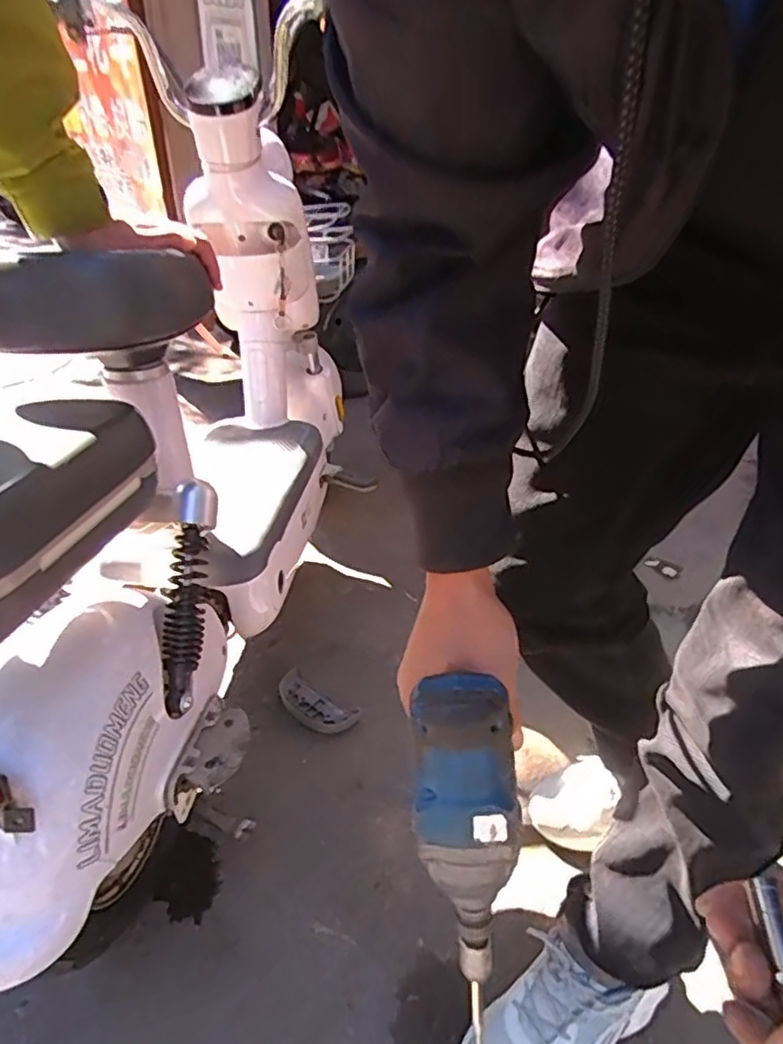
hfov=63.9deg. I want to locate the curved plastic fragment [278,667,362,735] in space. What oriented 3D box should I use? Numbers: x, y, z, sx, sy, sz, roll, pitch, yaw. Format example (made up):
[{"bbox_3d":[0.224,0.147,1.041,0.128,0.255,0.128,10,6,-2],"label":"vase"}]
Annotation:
[{"bbox_3d":[-0.135,0.319,1.092,0.166,0.026,0.071,24,37,30],"label":"curved plastic fragment"}]

